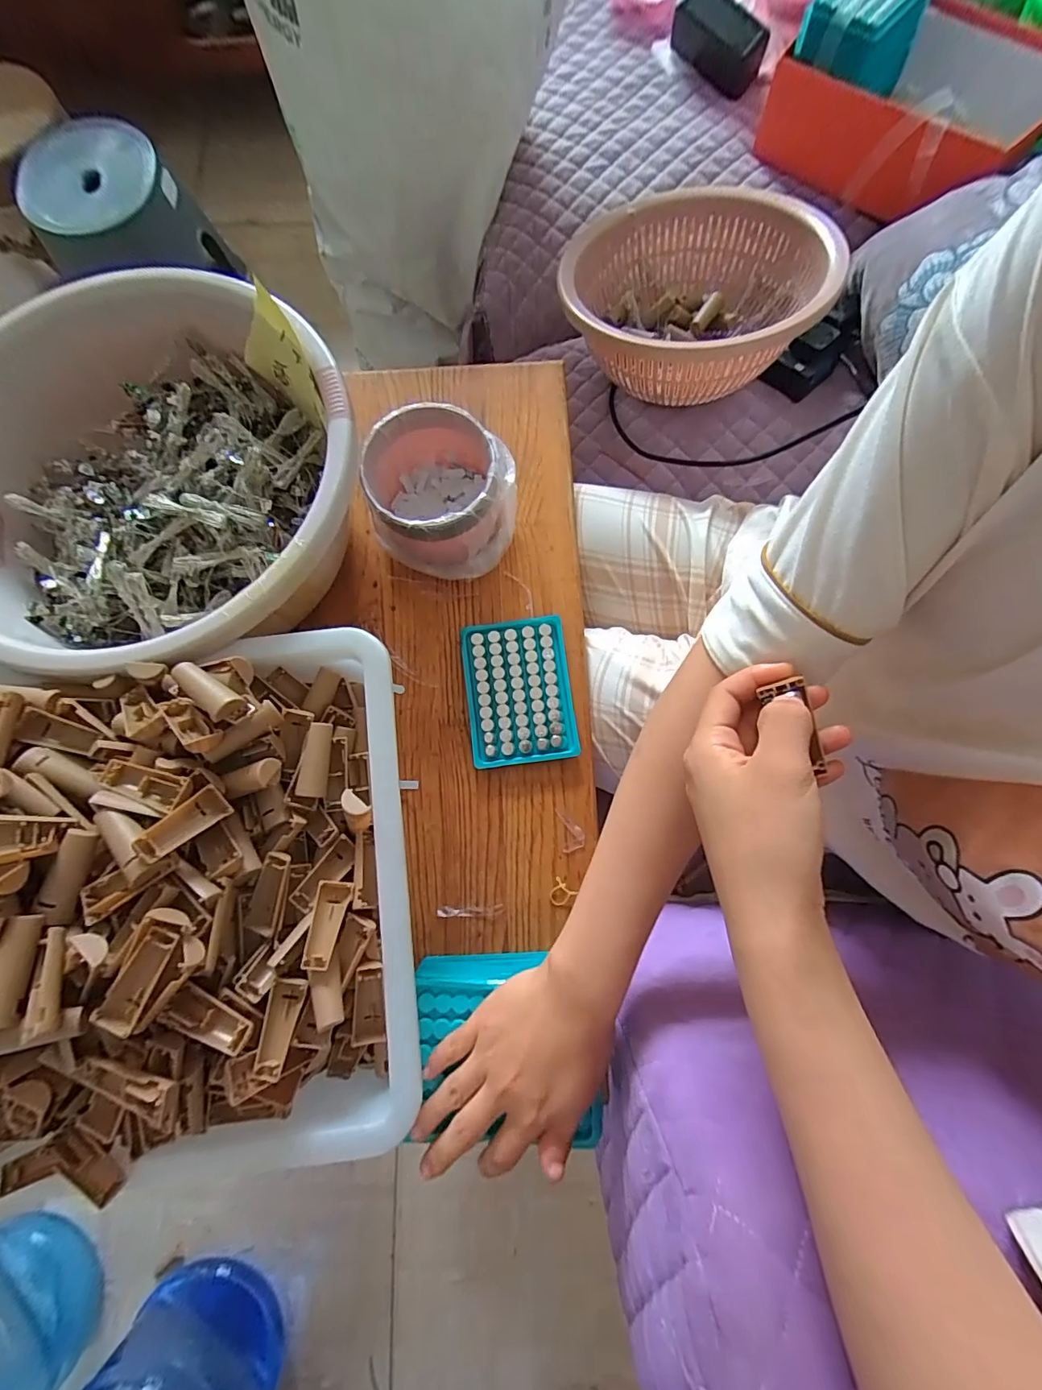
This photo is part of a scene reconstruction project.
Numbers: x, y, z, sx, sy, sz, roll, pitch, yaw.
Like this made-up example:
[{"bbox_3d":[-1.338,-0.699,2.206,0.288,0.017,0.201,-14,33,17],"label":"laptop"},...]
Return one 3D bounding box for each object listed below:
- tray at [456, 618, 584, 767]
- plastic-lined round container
[{"bbox_3d":[-0.002,-0.003,0.459,0.095,0.017,0.132,-7,78,-1],"label":"tray"},{"bbox_3d":[-0.072,-0.182,0.458,0.127,0.088,0.123,0,78,1],"label":"plastic-lined round container"}]

